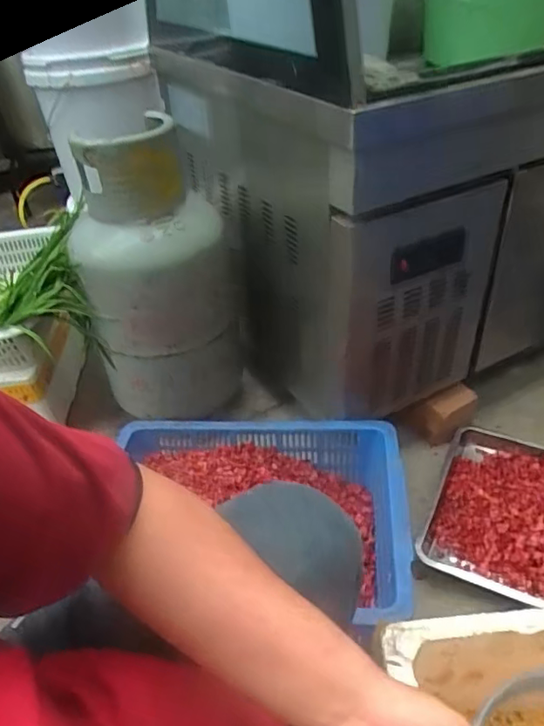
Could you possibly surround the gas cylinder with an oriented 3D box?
[{"bbox_3d":[-0.224,-0.151,1.161,0.280,0.655,0.290,-7,37,-2],"label":"gas cylinder"}]

